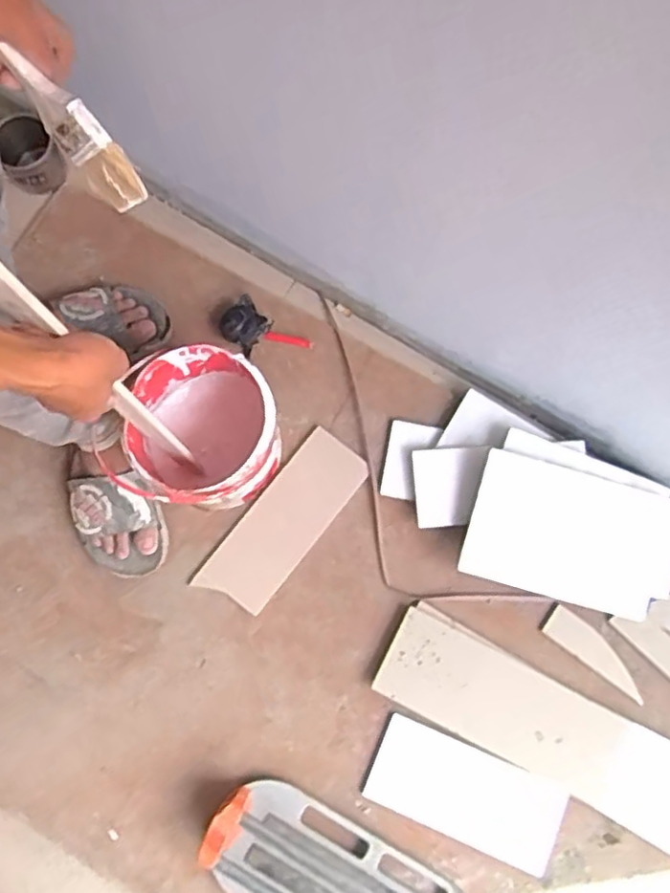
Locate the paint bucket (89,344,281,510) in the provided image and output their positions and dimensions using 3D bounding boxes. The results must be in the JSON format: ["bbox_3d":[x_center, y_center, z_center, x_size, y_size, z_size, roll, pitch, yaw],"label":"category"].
[{"bbox_3d":[-0.169,-0.009,0.910,0.189,0.177,0.203,-1,67,2],"label":"paint bucket"}]

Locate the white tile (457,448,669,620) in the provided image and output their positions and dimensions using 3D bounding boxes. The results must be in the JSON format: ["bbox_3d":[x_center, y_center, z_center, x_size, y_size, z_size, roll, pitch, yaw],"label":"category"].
[{"bbox_3d":[0.330,0.125,0.943,0.287,0.016,0.176,17,90,1],"label":"white tile"}]

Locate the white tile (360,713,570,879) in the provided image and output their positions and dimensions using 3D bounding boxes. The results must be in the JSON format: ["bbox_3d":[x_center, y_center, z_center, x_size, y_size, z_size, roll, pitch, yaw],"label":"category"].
[{"bbox_3d":[0.171,0.455,0.897,0.249,0.014,0.111,22,84,8],"label":"white tile"}]

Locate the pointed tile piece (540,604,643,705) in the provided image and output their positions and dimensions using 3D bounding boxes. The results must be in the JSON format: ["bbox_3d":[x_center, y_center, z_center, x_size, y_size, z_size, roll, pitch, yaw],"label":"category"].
[{"bbox_3d":[0.355,0.281,0.933,0.158,0.007,0.044,37,86,7],"label":"pointed tile piece"}]

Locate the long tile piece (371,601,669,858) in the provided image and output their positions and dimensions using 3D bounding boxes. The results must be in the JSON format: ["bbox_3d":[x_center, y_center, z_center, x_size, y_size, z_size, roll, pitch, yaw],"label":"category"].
[{"bbox_3d":[0.321,0.397,0.902,0.545,0.016,0.124,28,78,8],"label":"long tile piece"}]

